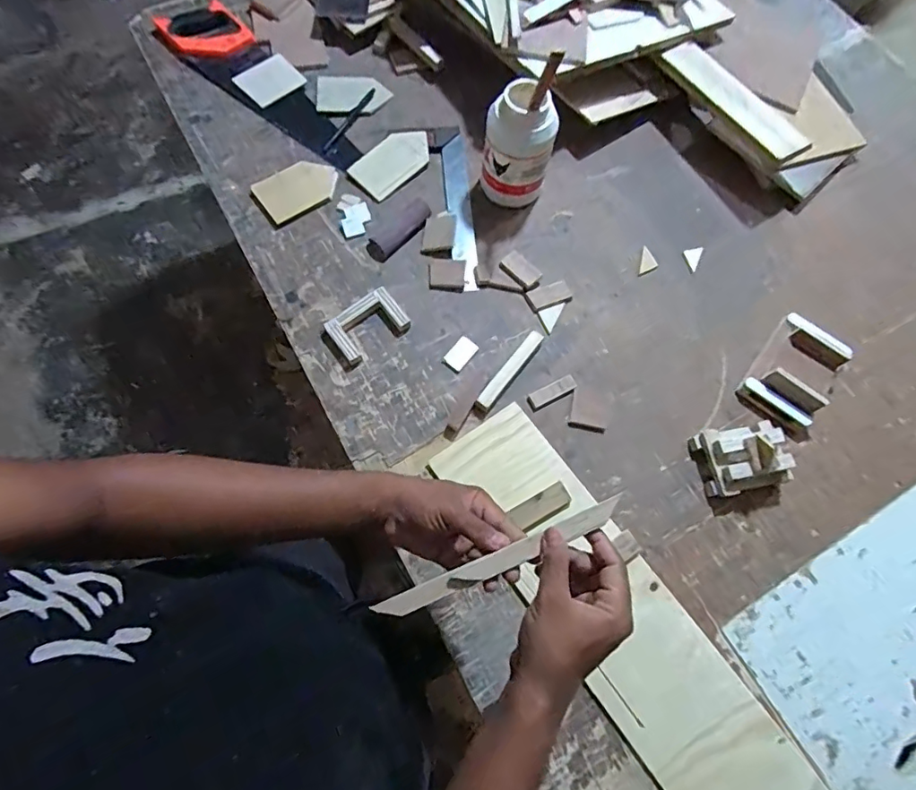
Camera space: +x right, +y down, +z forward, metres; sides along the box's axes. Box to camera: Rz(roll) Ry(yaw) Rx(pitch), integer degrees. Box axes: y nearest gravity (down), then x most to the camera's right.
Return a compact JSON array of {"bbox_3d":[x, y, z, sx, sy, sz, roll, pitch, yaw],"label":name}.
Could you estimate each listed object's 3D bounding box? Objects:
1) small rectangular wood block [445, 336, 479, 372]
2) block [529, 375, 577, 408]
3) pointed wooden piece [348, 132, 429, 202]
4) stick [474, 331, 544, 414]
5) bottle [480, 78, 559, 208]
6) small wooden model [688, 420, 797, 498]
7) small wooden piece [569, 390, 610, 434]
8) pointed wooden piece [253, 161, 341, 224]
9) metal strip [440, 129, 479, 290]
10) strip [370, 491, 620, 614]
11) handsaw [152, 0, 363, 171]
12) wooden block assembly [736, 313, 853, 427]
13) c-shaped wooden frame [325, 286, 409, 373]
[{"bbox_3d":[0.005,-0.058,0.715,0.030,0.004,0.047,38,74,11],"label":"small rectangular wood block"},{"bbox_3d":[0.129,-0.006,0.701,0.063,0.008,0.021,-25,73,-10],"label":"block"},{"bbox_3d":[-0.103,-0.372,0.826,0.081,0.012,0.136,41,74,12],"label":"pointed wooden piece"},{"bbox_3d":[0.070,-0.034,0.698,0.021,0.013,0.139,36,73,10],"label":"stick"},{"bbox_3d":[0.086,-0.354,0.743,0.099,0.165,0.078,7,70,0],"label":"bottle"},{"bbox_3d":[0.360,0.078,0.651,0.094,0.058,0.088,-11,71,-6],"label":"small wooden model"},{"bbox_3d":[0.177,0.022,0.693,0.050,0.005,0.053,12,71,2],"label":"small wooden piece"},{"bbox_3d":[-0.246,-0.319,0.801,0.121,0.013,0.080,-31,74,-12],"label":"pointed wooden piece"},{"bbox_3d":[0.001,-0.291,0.798,0.039,0.009,0.289,-4,71,-4],"label":"metal strip"},{"bbox_3d":[0.033,0.145,0.448,0.225,0.010,0.018,-27,73,6],"label":"strip"},{"bbox_3d":[-0.337,-0.534,0.871,0.448,0.028,0.124,42,74,12],"label":"handsaw"},{"bbox_3d":[0.468,-0.038,0.707,0.100,0.052,0.150,37,73,11],"label":"wooden block assembly"},{"bbox_3d":[-0.125,-0.093,0.713,0.110,0.023,0.069,-37,76,-14],"label":"c-shaped wooden frame"}]

